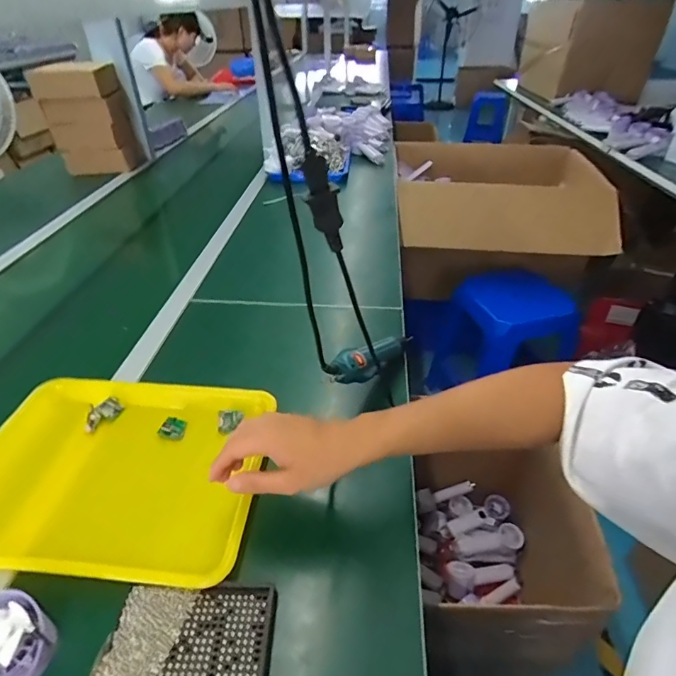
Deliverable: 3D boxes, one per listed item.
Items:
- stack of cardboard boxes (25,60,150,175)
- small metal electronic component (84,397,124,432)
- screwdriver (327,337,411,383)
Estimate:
[{"bbox_3d":[-0.752,-0.651,1.328,0.222,0.303,0.138,2,38,2],"label":"stack of cardboard boxes"},{"bbox_3d":[-0.314,0.099,0.578,0.026,0.024,0.049,27,46,30],"label":"small metal electronic component"},{"bbox_3d":[0.064,0.021,0.618,0.037,0.035,0.240,23,22,26],"label":"screwdriver"}]

